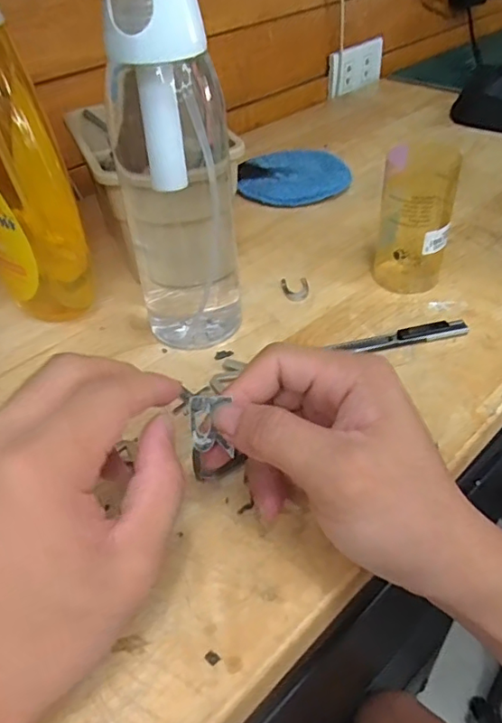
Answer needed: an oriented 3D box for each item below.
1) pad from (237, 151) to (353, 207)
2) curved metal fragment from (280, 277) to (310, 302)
[{"bbox_3d":[0.044,-0.189,0.568,0.113,0.017,0.102,-4,43,0],"label":"pad"},{"bbox_3d":[0.035,-0.058,0.431,0.021,0.004,0.030,-2,43,2],"label":"curved metal fragment"}]

